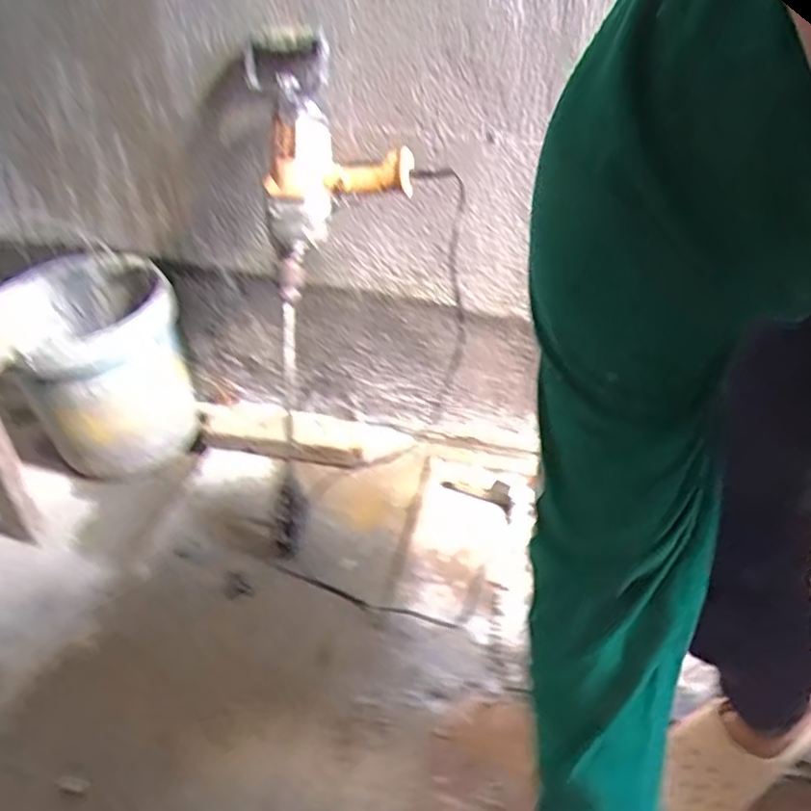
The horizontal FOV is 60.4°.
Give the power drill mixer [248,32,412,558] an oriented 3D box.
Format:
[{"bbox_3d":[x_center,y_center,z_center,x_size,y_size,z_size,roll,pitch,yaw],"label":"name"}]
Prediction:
[{"bbox_3d":[-0.115,-0.319,1.112,0.233,0.528,0.168,-4,1,-9],"label":"power drill mixer"}]

